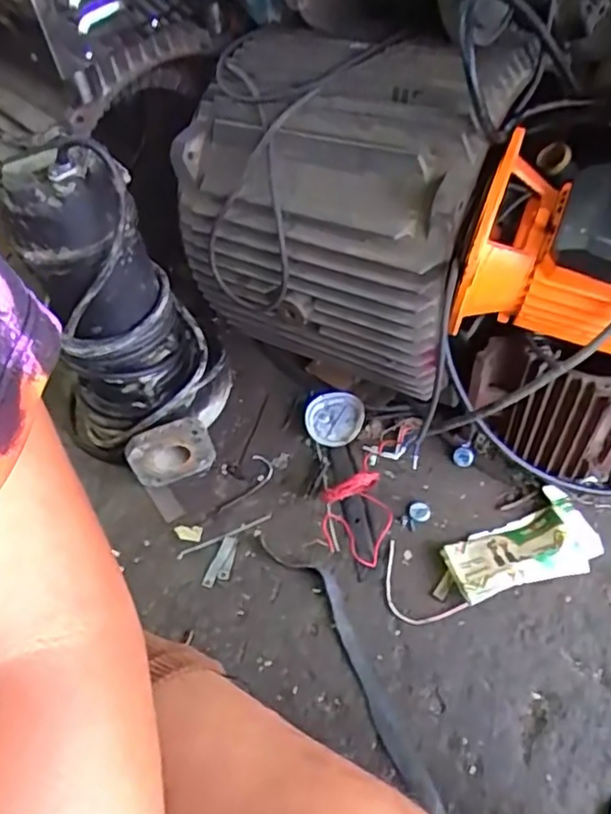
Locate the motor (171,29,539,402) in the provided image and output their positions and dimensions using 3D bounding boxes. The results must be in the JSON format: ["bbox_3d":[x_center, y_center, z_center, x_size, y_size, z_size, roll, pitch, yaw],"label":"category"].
[{"bbox_3d":[0.042,-0.249,0.768,0.359,0.296,0.261,22,60,22],"label":"motor"}]

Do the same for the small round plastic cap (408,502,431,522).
[{"bbox_3d":[0.155,0.142,0.853,0.030,0.005,0.026,7,56,13],"label":"small round plastic cap"}]

